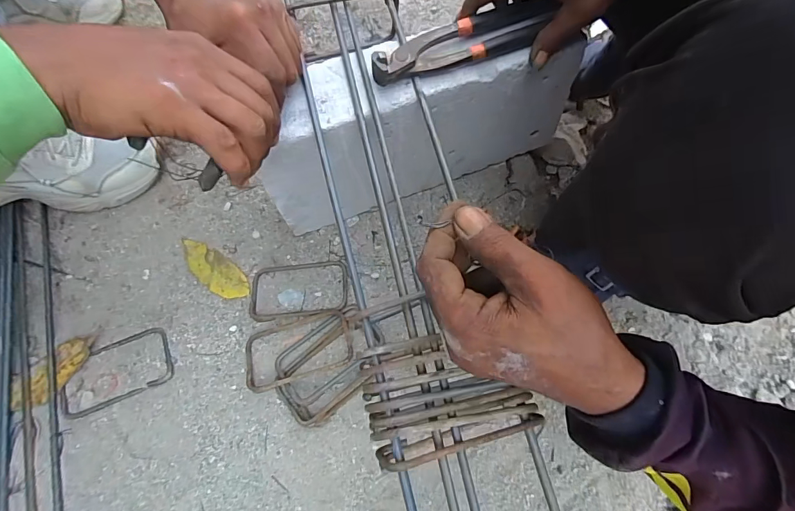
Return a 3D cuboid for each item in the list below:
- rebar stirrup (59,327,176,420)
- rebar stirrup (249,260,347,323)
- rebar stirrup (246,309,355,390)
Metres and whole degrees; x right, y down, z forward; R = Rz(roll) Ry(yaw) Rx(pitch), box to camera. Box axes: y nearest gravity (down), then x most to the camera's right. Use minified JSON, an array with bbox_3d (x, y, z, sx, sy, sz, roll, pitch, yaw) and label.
[{"bbox_3d":[-0.321,0.131,0.464,0.117,0.005,0.071,-20,65,-12],"label":"rebar stirrup"},{"bbox_3d":[-0.123,0.043,0.505,0.120,0.009,0.073,-6,58,-2],"label":"rebar stirrup"},{"bbox_3d":[-0.112,0.105,0.462,0.117,0.009,0.072,-15,56,-6],"label":"rebar stirrup"}]

